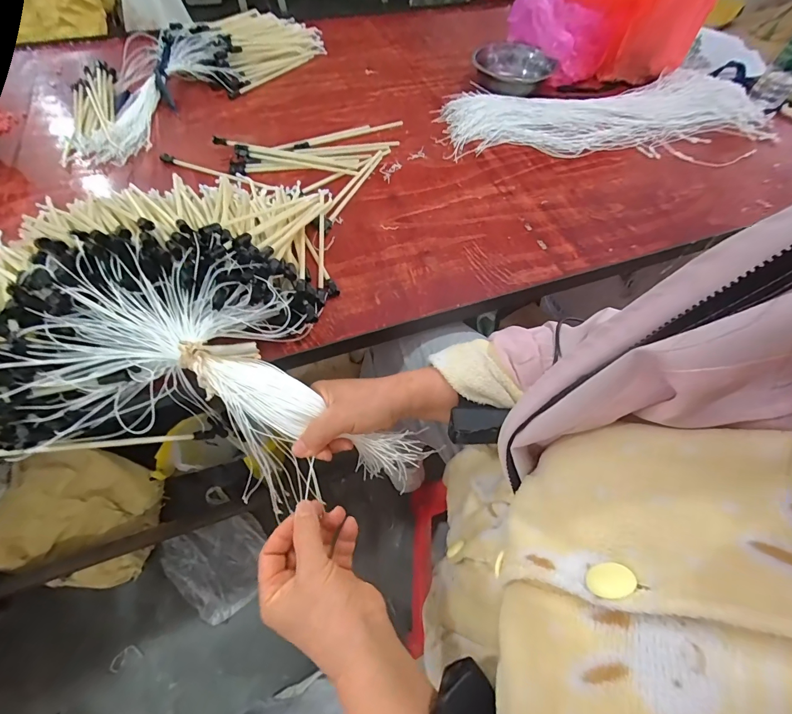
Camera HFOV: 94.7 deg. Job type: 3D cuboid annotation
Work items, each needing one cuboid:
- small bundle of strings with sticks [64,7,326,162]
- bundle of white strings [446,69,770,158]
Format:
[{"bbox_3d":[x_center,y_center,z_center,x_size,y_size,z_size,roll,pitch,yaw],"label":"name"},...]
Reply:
[{"bbox_3d":[-0.398,-0.570,0.704,0.276,0.057,0.600,28,62,15],"label":"small bundle of strings with sticks"},{"bbox_3d":[0.388,-0.448,0.669,0.610,0.025,0.183,-8,59,-7],"label":"bundle of white strings"}]

